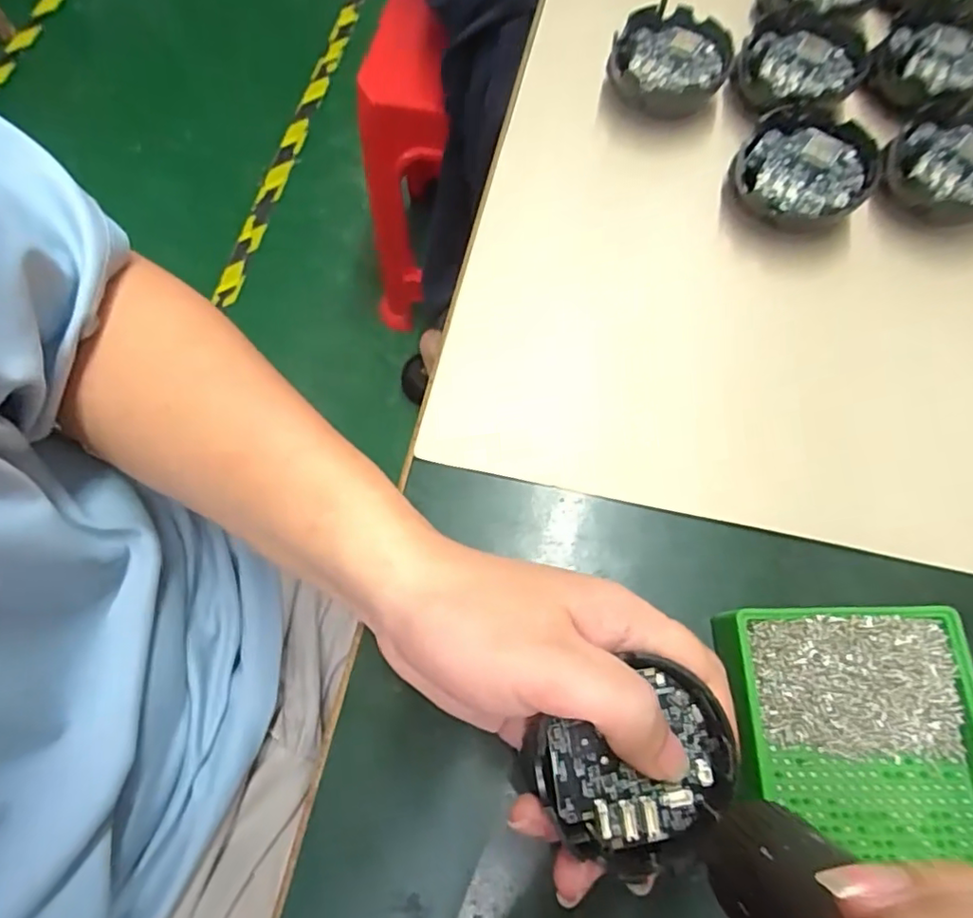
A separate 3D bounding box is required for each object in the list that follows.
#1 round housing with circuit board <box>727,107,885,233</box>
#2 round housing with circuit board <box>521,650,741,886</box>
[{"bbox_3d":[0.176,-0.157,0.326,0.070,0.029,0.070,0,70,1],"label":"round housing with circuit board"},{"bbox_3d":[0.055,0.111,0.206,0.071,0.015,0.062,-30,72,-10],"label":"round housing with circuit board"}]

